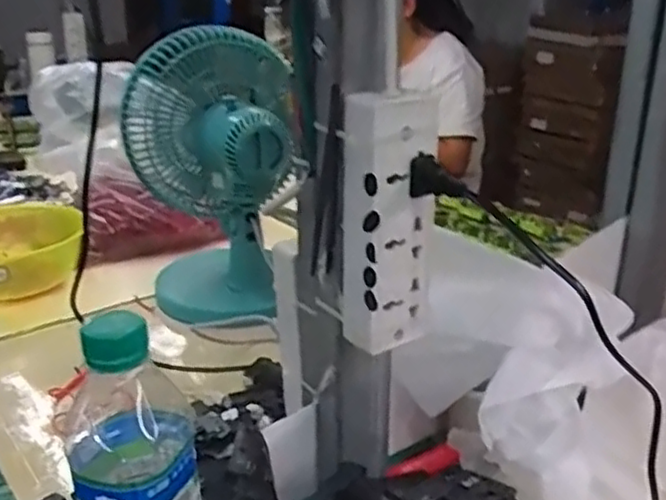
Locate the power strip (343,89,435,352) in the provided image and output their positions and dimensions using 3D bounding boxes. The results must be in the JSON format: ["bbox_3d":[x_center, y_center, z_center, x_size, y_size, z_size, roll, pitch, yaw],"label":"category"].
[{"bbox_3d":[0.034,-0.017,0.452,0.052,0.160,0.036,-20,29,-40],"label":"power strip"}]

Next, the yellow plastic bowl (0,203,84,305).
[{"bbox_3d":[-0.427,0.003,0.934,0.178,0.064,0.239,-7,23,-16],"label":"yellow plastic bowl"}]

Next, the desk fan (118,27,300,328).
[{"bbox_3d":[-0.152,-0.083,0.867,0.183,0.325,0.194,-6,22,-13],"label":"desk fan"}]

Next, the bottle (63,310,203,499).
[{"bbox_3d":[-0.106,0.140,0.394,0.068,0.227,0.063,-7,23,-18],"label":"bottle"}]

